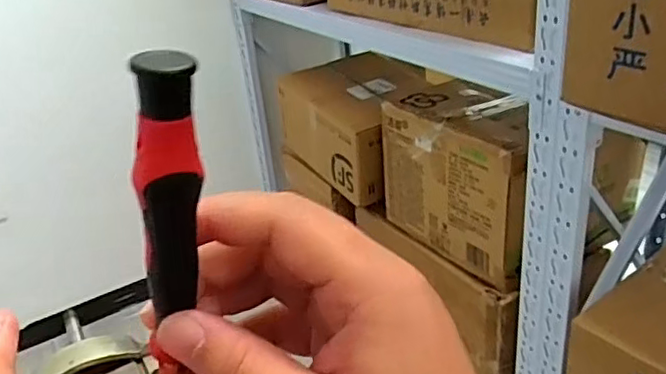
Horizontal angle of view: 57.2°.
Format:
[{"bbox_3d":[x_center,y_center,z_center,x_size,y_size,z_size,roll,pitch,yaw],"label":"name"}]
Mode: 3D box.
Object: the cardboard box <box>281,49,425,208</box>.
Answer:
[{"bbox_3d":[0.070,-0.167,1.583,0.292,0.245,0.419,-19,30,-23],"label":"cardboard box"}]

